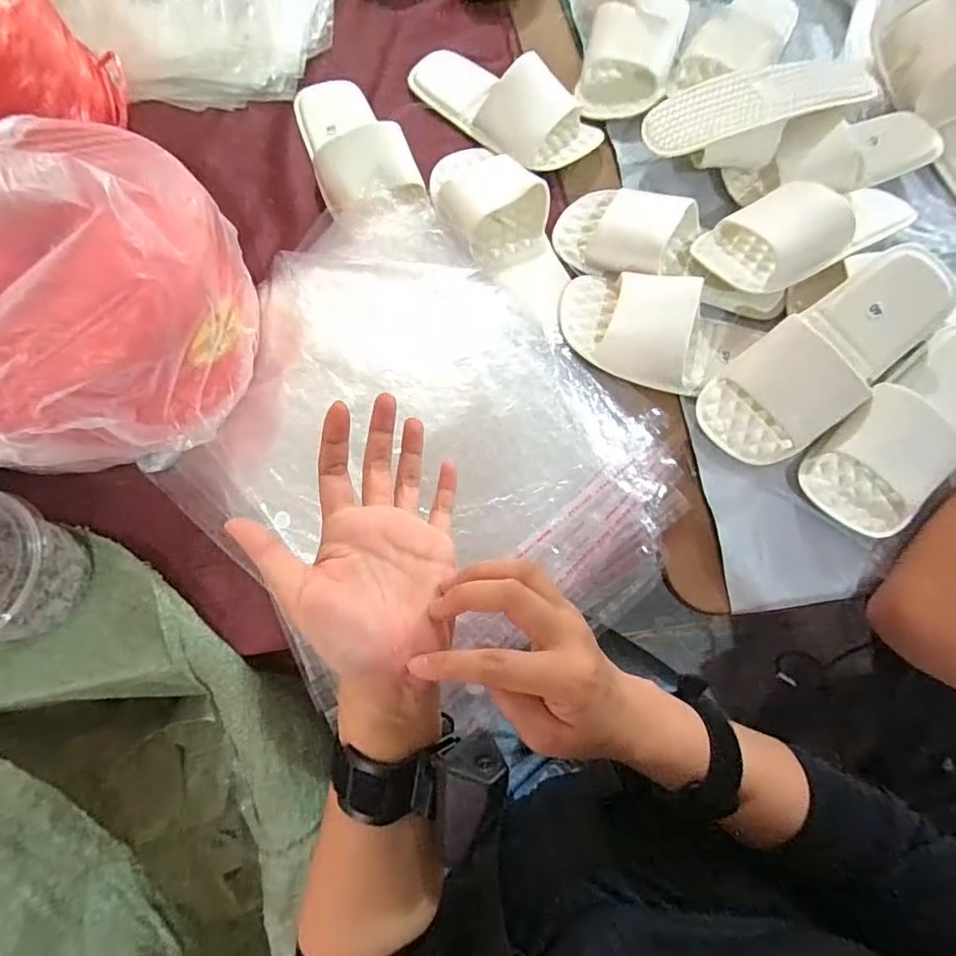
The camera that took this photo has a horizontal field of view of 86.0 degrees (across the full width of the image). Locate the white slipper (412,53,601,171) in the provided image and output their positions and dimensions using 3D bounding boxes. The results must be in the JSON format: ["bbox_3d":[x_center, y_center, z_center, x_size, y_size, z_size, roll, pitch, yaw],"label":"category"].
[{"bbox_3d":[0.026,-0.417,0.556,0.222,0.052,0.092,38,77,9],"label":"white slipper"}]

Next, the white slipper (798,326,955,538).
[{"bbox_3d":[0.392,-0.045,0.469,0.099,0.062,0.225,43,78,10],"label":"white slipper"}]

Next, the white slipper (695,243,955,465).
[{"bbox_3d":[0.310,-0.108,0.452,0.236,0.050,0.097,-41,78,9],"label":"white slipper"}]

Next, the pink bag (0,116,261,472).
[{"bbox_3d":[-0.308,-0.141,0.374,0.210,0.207,0.287,15,74,3],"label":"pink bag"}]

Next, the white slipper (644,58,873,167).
[{"bbox_3d":[0.272,-0.374,0.520,0.193,0.077,0.106,-7,74,-3],"label":"white slipper"}]

